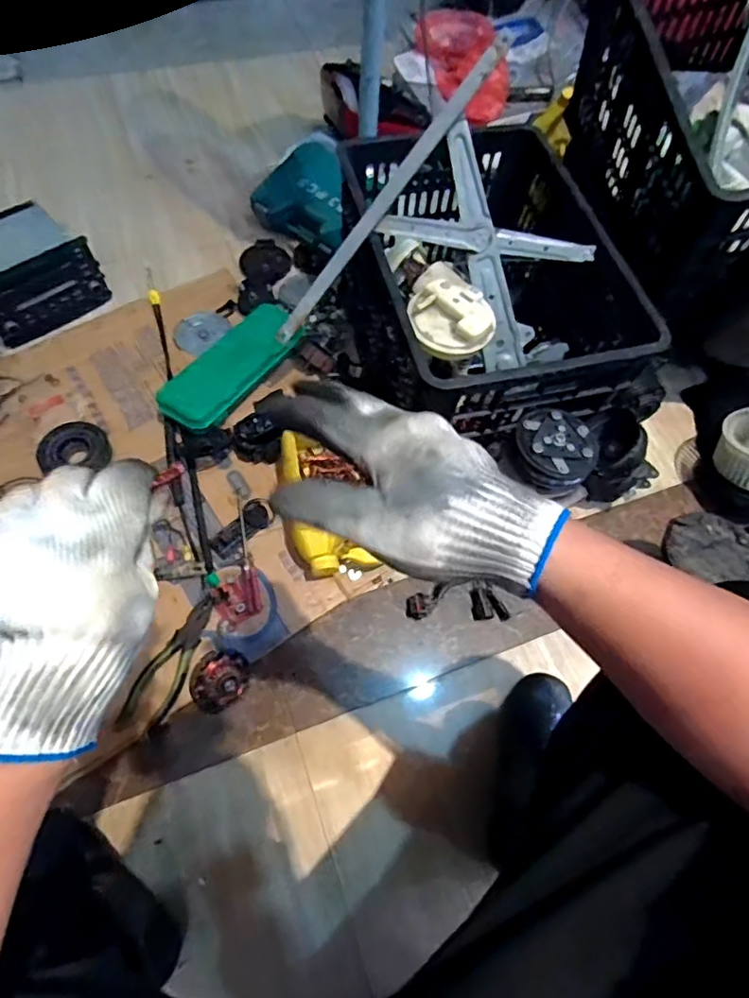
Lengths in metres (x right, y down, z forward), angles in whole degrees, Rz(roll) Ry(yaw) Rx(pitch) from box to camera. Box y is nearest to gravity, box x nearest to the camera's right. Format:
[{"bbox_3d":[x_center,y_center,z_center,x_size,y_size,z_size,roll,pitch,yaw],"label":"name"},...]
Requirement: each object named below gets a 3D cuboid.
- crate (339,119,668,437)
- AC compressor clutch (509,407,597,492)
[{"bbox_3d":[0.164,-0.325,0.870,0.357,0.258,0.501,-15,66,-11],"label":"crate"},{"bbox_3d":[0.240,-0.064,0.749,0.104,0.064,0.099,2,64,-3],"label":"AC compressor clutch"}]

